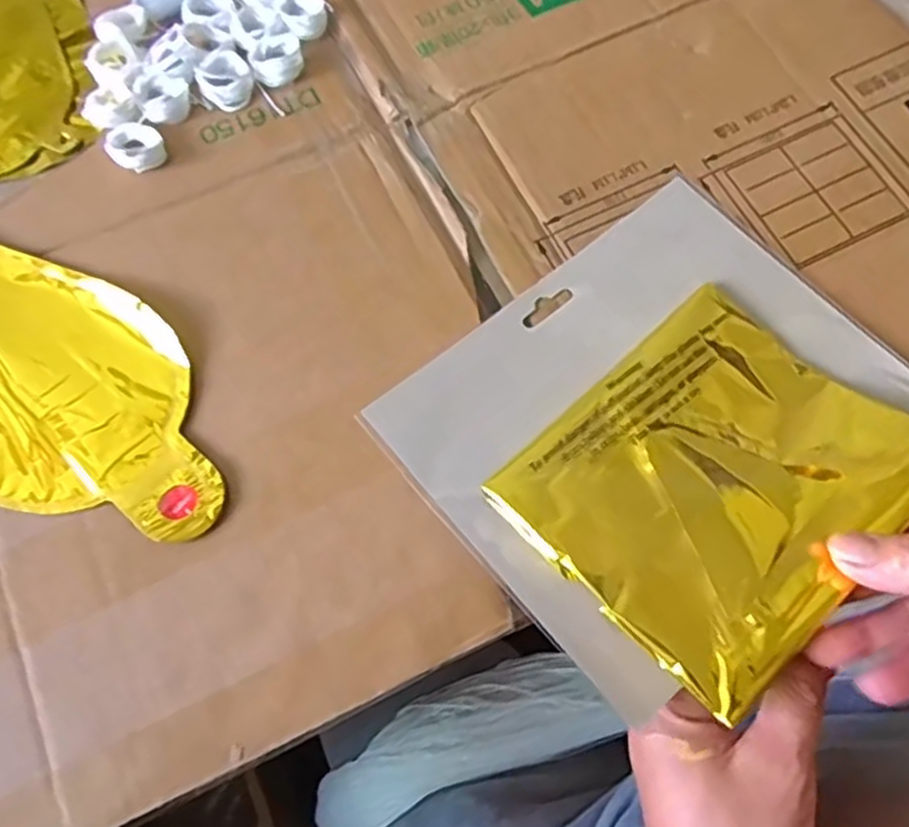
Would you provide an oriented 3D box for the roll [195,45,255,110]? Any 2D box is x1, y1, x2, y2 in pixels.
[{"bbox_3d":[-0.120,-0.174,0.395,0.027,0.009,0.034,-36,72,-11],"label":"roll"}]

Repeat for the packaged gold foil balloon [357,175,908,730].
[{"bbox_3d":[0.092,0.004,0.313,0.192,0.025,0.180,-38,72,-12],"label":"packaged gold foil balloon"}]

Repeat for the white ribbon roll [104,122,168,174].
[{"bbox_3d":[-0.159,-0.134,0.378,0.026,0.010,0.027,-1,69,2],"label":"white ribbon roll"}]

